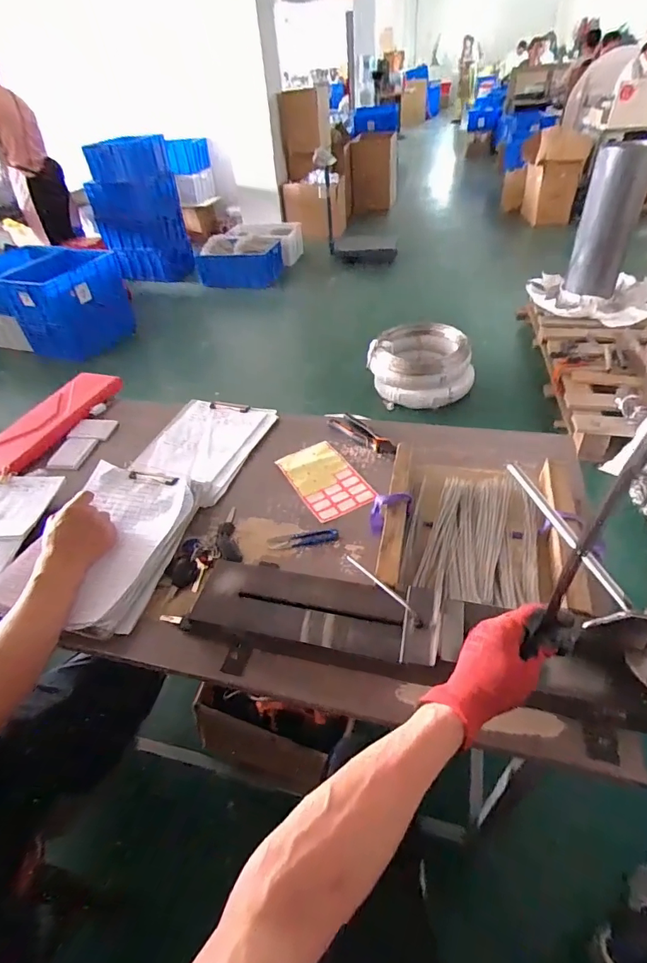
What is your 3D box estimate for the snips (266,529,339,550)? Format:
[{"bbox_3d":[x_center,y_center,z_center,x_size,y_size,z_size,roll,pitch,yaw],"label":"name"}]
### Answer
[{"bbox_3d":[-0.034,0.097,0.768,0.117,0.005,0.031,-7,42,-2],"label":"snips"}]

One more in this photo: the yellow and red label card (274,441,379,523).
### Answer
[{"bbox_3d":[0.002,-0.005,0.876,0.119,0.006,0.196,-26,49,-18],"label":"yellow and red label card"}]

